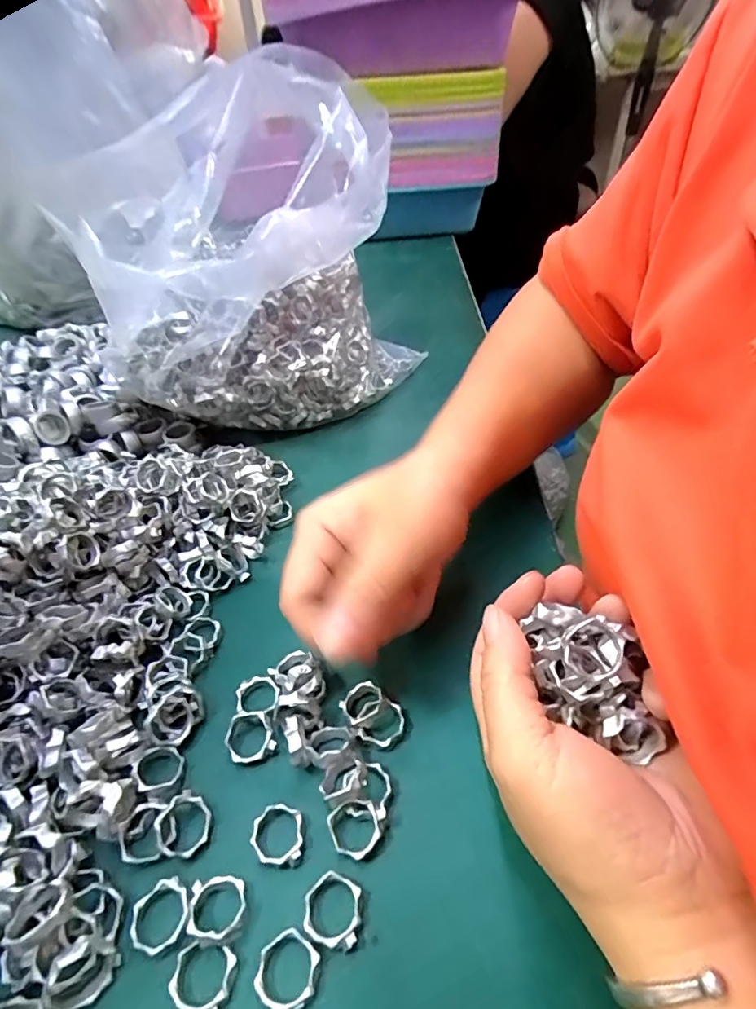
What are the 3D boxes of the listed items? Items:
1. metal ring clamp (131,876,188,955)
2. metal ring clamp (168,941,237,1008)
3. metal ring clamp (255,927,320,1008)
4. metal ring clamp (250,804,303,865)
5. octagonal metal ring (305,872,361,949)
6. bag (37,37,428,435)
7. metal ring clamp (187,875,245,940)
[{"bbox_3d":[-0.080,0.150,0.184,0.020,0.004,0.020,-3,44,3],"label":"metal ring clamp"},{"bbox_3d":[-0.059,0.161,0.171,0.021,0.005,0.019,-1,44,5],"label":"metal ring clamp"},{"bbox_3d":[-0.030,0.158,0.171,0.021,0.005,0.020,-3,44,3],"label":"metal ring clamp"},{"bbox_3d":[-0.041,0.132,0.201,0.022,0.006,0.020,-4,44,2],"label":"metal ring clamp"},{"bbox_3d":[-0.016,0.147,0.182,0.019,0.006,0.021,0,44,6],"label":"octagonal metal ring"},{"bbox_3d":[-0.081,-0.165,0.358,0.222,0.181,0.130,-7,44,-1],"label":"bag"},{"bbox_3d":[-0.059,0.146,0.183,0.019,0.004,0.021,-4,26,-9],"label":"metal ring clamp"}]

